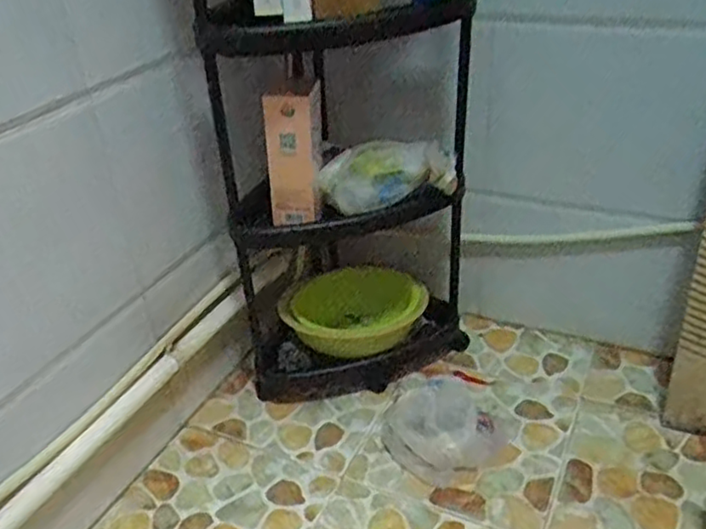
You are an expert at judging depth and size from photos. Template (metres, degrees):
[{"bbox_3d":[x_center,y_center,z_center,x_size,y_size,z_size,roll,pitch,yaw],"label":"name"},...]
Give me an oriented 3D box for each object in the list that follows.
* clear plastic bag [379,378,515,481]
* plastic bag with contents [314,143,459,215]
[{"bbox_3d":[0.150,0.247,1.098,0.192,0.091,0.172,-21,36,-21],"label":"clear plastic bag"},{"bbox_3d":[0.047,-0.133,1.004,0.200,0.092,0.099,6,34,15],"label":"plastic bag with contents"}]

